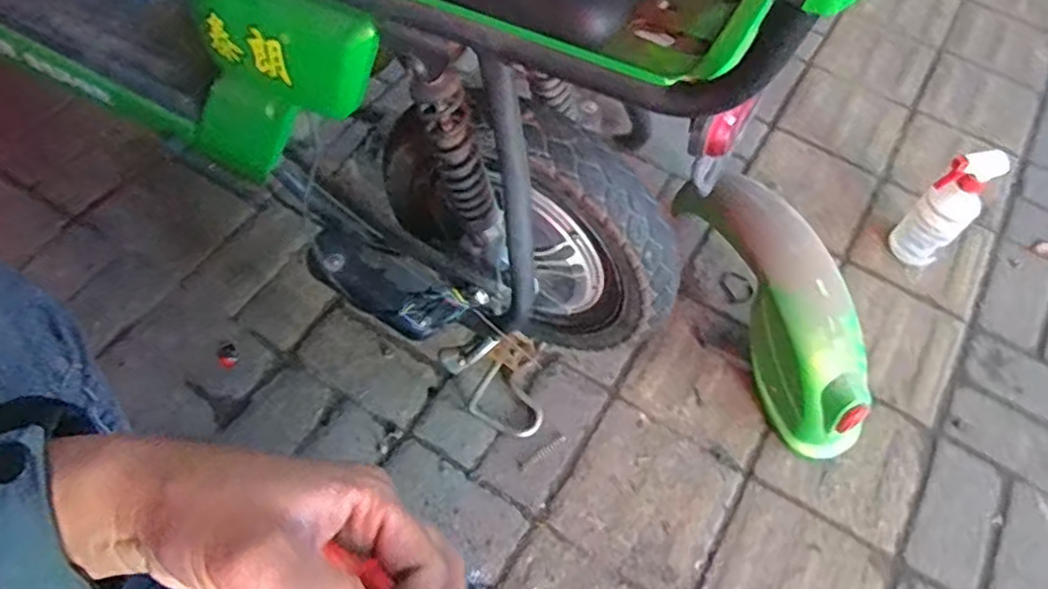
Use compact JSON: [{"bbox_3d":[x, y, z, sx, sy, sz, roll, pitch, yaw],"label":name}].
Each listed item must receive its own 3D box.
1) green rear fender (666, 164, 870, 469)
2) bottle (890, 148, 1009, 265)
[{"bbox_3d":[0.327,0.007,0.869,0.088,0.191,0.406,-15,76,-12],"label":"green rear fender"},{"bbox_3d":[0.600,-0.114,0.976,0.072,0.202,0.074,-37,69,-22],"label":"bottle"}]

